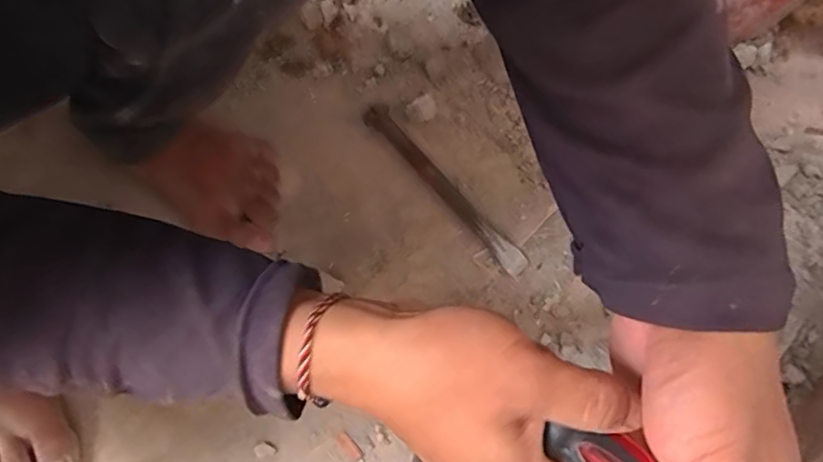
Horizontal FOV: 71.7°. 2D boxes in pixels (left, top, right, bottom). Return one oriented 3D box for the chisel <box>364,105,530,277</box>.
[{"bbox_3d":[0.030,-0.040,0.525,0.019,0.024,0.205,-39,74,-15],"label":"chisel"}]

